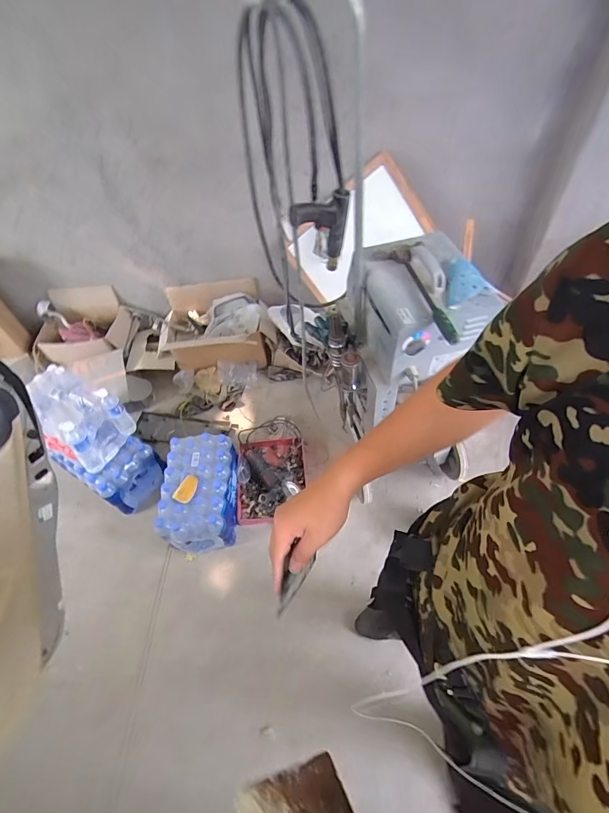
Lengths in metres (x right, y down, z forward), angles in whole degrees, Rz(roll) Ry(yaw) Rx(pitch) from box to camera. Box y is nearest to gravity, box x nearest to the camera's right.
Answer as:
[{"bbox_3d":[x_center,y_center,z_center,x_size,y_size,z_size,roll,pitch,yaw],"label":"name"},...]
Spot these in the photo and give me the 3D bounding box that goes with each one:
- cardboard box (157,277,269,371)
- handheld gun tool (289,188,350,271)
[{"bbox_3d":[-0.412,-0.350,1.714,0.484,0.262,0.294,-5,48,-2],"label":"cardboard box"},{"bbox_3d":[0.034,-0.381,0.883,0.045,0.191,0.160,30,56,27],"label":"handheld gun tool"}]

